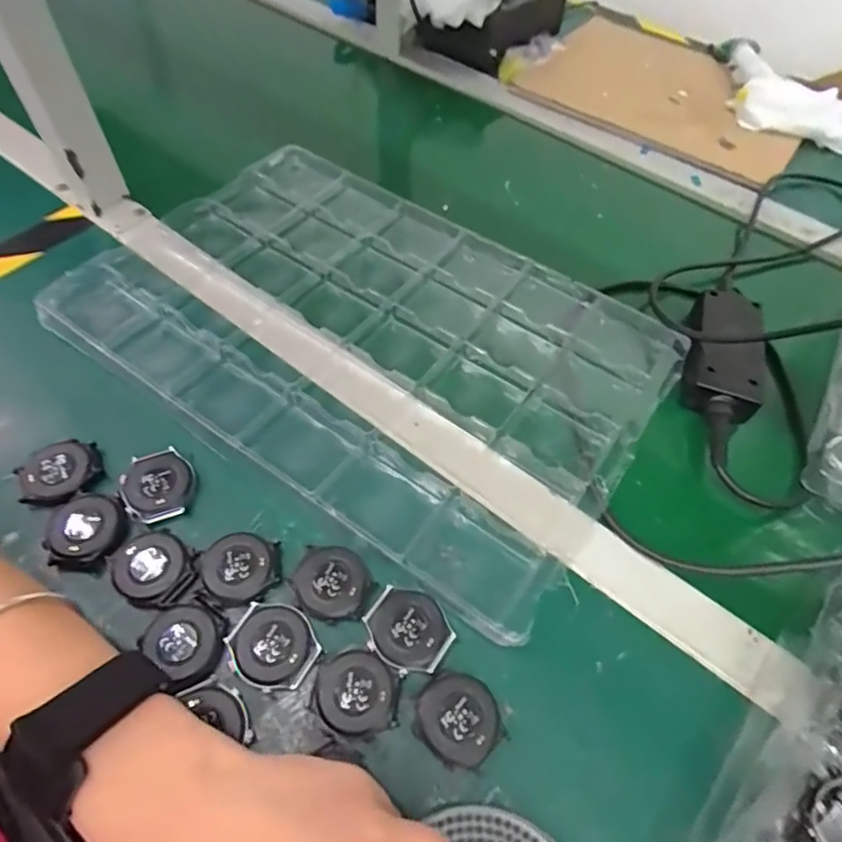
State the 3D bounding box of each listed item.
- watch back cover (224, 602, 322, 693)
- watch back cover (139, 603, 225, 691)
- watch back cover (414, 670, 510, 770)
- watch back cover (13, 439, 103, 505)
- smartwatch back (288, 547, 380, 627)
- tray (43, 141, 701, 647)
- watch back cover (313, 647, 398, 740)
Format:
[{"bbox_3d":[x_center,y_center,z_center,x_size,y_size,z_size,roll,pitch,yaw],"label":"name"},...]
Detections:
[{"bbox_3d":[-0.086,0.131,0.325,0.049,0.010,0.045,27,59,16],"label":"watch back cover"},{"bbox_3d":[-0.135,0.126,0.317,0.036,0.009,0.045,-29,61,-19],"label":"watch back cover"},{"bbox_3d":[0.021,0.165,0.310,0.043,0.009,0.045,-32,68,-18],"label":"watch back cover"},{"bbox_3d":[-0.245,0.035,0.378,0.048,0.013,0.041,-20,60,-16],"label":"watch back cover"},{"bbox_3d":[-0.055,0.101,0.347,0.050,0.008,0.043,29,60,17],"label":"smartwatch back"},{"bbox_3d":[-0.041,-0.075,0.466,0.451,0.033,0.305,30,60,17],"label":"tray"},{"bbox_3d":[-0.037,0.152,0.314,0.044,0.012,0.044,1,56,-1],"label":"watch back cover"}]

